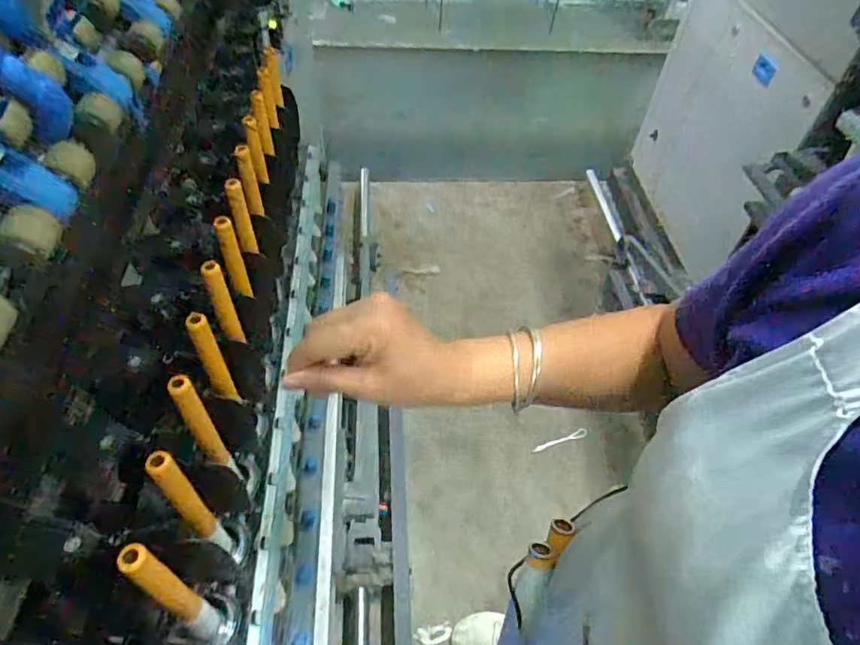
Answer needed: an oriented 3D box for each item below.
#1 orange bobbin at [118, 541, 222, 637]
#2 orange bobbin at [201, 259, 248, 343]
[{"bbox_3d":[-0.201,0.222,0.446,0.020,0.205,0.024,30,54,20],"label":"orange bobbin"},{"bbox_3d":[-0.216,-0.018,0.579,0.021,0.099,0.023,-26,35,-23],"label":"orange bobbin"}]

